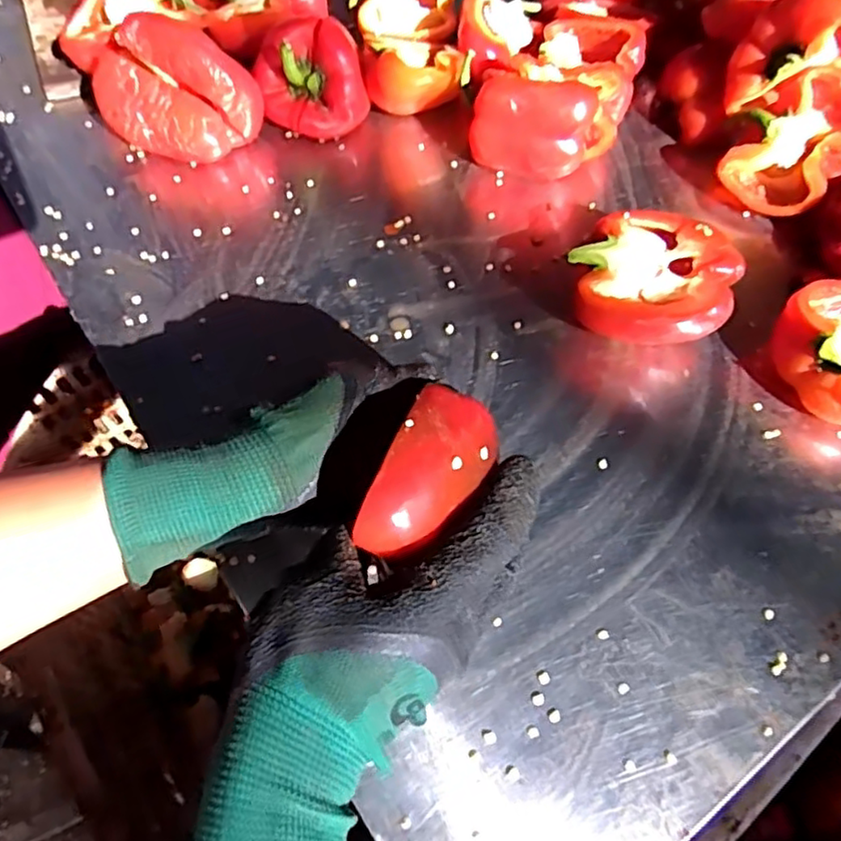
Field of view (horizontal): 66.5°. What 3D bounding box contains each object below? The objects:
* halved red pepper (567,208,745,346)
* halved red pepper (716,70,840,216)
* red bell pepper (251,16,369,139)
[{"bbox_3d":[0.151,-0.094,0.428,0.104,0.053,0.097,11,63,5],"label":"halved red pepper"},{"bbox_3d":[0.281,-0.203,0.479,0.076,0.036,0.099,44,104,13],"label":"halved red pepper"},{"bbox_3d":[-0.088,-0.271,0.514,0.085,0.071,0.070,-9,63,-6],"label":"red bell pepper"}]

